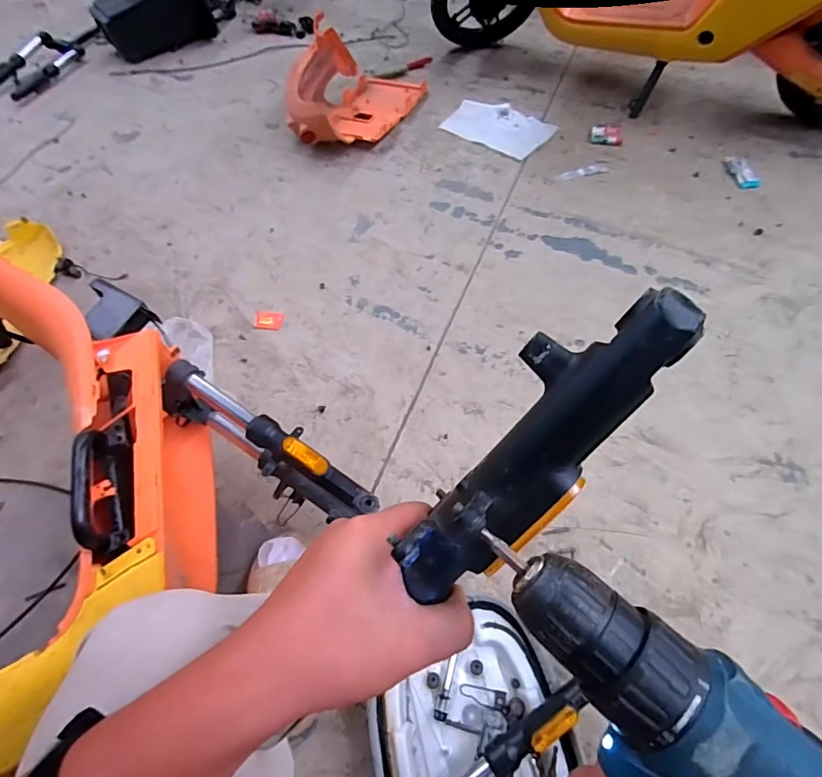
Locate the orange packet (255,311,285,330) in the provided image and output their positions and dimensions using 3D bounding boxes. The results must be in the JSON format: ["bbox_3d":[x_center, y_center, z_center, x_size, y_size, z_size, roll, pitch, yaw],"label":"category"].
[{"bbox_3d":[-0.331,-0.160,1.117,0.064,0.010,0.053,0,58,2],"label":"orange packet"}]

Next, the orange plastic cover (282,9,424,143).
[{"bbox_3d":[-0.213,-0.960,1.521,0.382,0.179,0.463,22,62,15],"label":"orange plastic cover"}]

